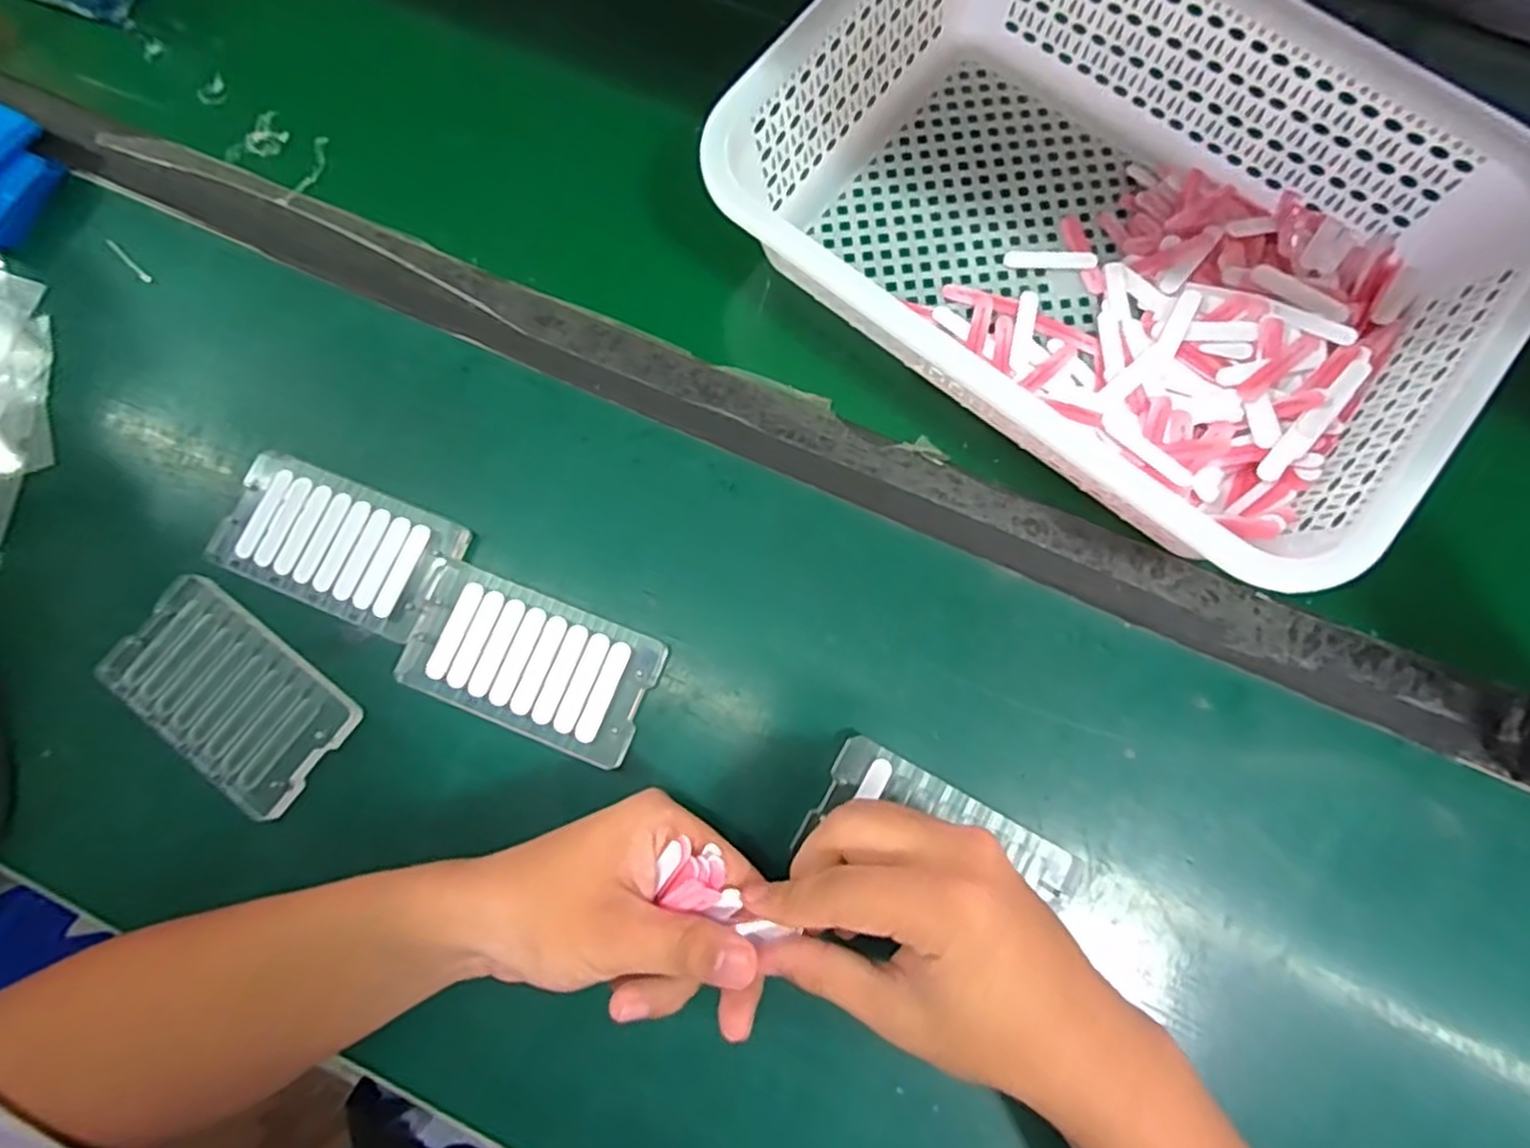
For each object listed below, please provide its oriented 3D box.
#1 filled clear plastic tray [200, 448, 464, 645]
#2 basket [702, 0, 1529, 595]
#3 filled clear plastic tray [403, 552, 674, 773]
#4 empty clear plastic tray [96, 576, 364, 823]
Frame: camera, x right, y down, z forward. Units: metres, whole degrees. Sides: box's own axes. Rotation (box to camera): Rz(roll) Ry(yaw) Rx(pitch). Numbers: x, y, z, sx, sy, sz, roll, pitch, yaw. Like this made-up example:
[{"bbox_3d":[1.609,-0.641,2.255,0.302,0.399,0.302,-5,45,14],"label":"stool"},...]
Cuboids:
[{"bbox_3d":[-0.225,-0.015,0.392,0.118,0.016,0.066,22,78,6],"label":"filled clear plastic tray"},{"bbox_3d":[0.175,-0.182,0.387,0.357,0.081,0.249,37,80,8],"label":"basket"},{"bbox_3d":[-0.119,0.045,0.378,0.124,0.012,0.066,21,78,5],"label":"filled clear plastic tray"},{"bbox_3d":[-0.270,0.061,0.378,0.120,0.014,0.069,37,80,8],"label":"empty clear plastic tray"}]

